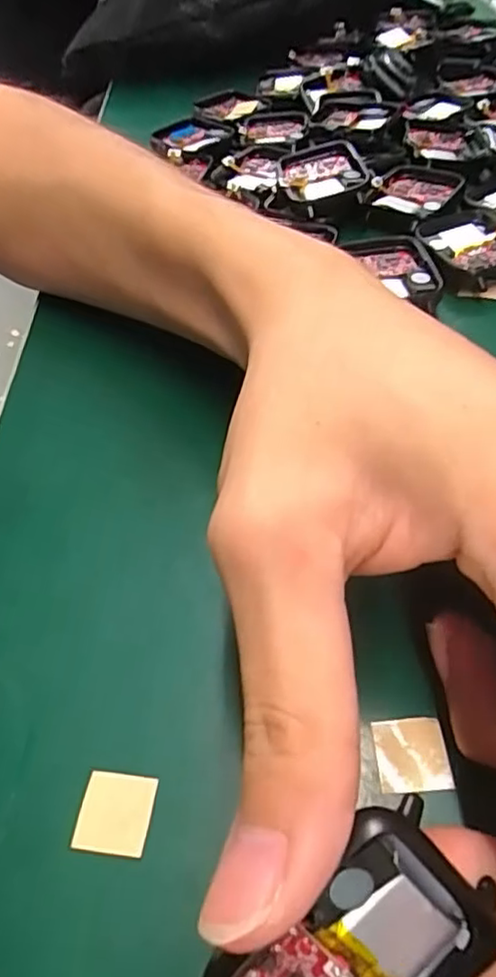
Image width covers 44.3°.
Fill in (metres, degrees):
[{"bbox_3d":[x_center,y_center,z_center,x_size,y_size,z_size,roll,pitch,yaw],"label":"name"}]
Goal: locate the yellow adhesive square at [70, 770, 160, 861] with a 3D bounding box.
[{"bbox_3d":[-0.029,0.069,0.129,0.015,0.004,0.015,3,50,8],"label":"yellow adhesive square"}]

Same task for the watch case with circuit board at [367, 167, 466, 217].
[{"bbox_3d":[0.077,-0.137,0.278,0.036,0.006,0.043,26,57,24],"label":"watch case with circuit board"}]

